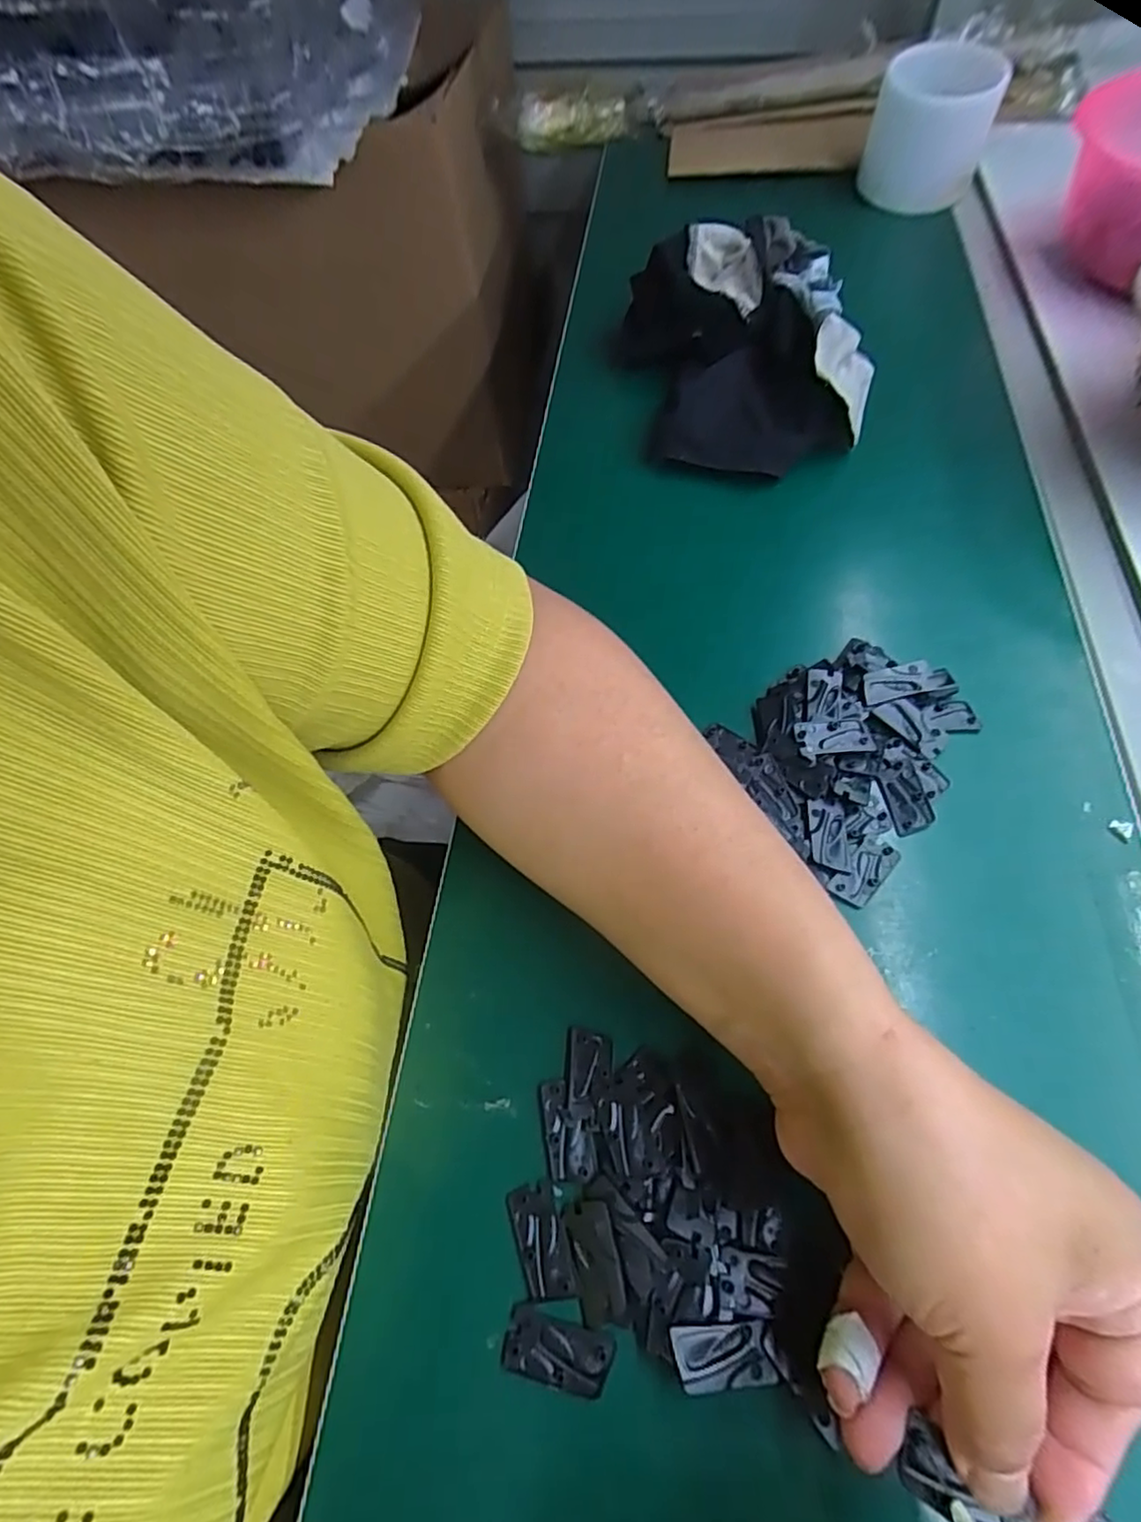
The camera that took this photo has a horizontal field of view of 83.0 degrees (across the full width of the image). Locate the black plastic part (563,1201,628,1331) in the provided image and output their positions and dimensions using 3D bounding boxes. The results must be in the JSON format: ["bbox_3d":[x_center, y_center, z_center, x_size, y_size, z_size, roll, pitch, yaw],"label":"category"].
[{"bbox_3d":[0.009,0.172,0.220,0.016,0.004,0.035,-15,63,-4],"label":"black plastic part"}]

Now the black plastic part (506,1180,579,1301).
[{"bbox_3d":[-0.011,0.168,0.224,0.017,0.004,0.034,-18,63,-5],"label":"black plastic part"}]

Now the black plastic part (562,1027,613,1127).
[{"bbox_3d":[0.007,0.121,0.248,0.017,0.004,0.033,3,63,6],"label":"black plastic part"}]

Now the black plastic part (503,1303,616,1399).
[{"bbox_3d":[-0.004,0.194,0.211,0.035,0.004,0.017,11,64,9],"label":"black plastic part"}]

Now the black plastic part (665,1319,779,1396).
[{"bbox_3d":[0.048,0.189,0.204,0.032,0.009,0.016,-3,63,3],"label":"black plastic part"}]

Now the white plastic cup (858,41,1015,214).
[{"bbox_3d":[0.285,-0.505,0.517,0.088,0.082,0.080,17,65,12],"label":"white plastic cup"}]

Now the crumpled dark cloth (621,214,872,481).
[{"bbox_3d":[0.110,-0.261,0.408,0.134,0.065,0.171,-10,63,-1],"label":"crumpled dark cloth"}]

